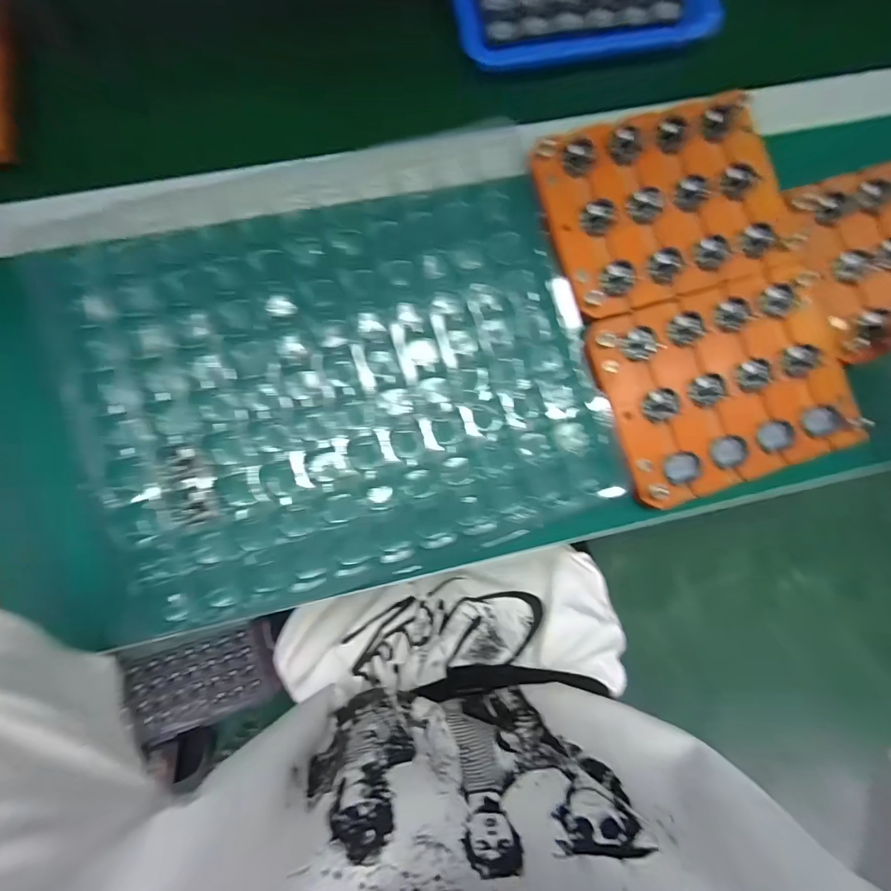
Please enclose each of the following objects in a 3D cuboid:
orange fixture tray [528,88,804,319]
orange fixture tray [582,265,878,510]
[{"bbox_3d":[0.173,-0.191,0.335,0.186,0.013,0.146,-15,86,-4],"label":"orange fixture tray"},{"bbox_3d":[0.217,-0.047,0.331,0.185,0.017,0.148,-18,86,-4],"label":"orange fixture tray"}]

